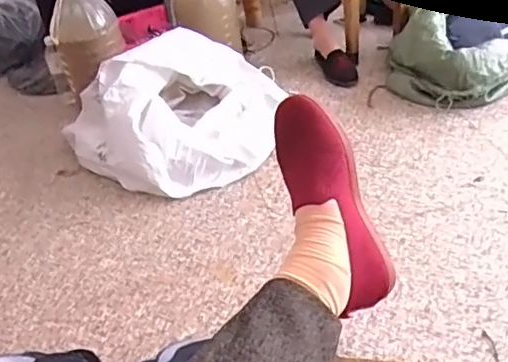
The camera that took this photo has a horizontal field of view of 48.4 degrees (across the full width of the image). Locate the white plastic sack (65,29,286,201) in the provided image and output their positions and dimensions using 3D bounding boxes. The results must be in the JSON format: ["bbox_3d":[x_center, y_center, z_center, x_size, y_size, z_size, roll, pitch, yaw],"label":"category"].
[{"bbox_3d":[-0.175,-0.214,1.503,0.475,0.218,0.535,18,45,27],"label":"white plastic sack"}]

